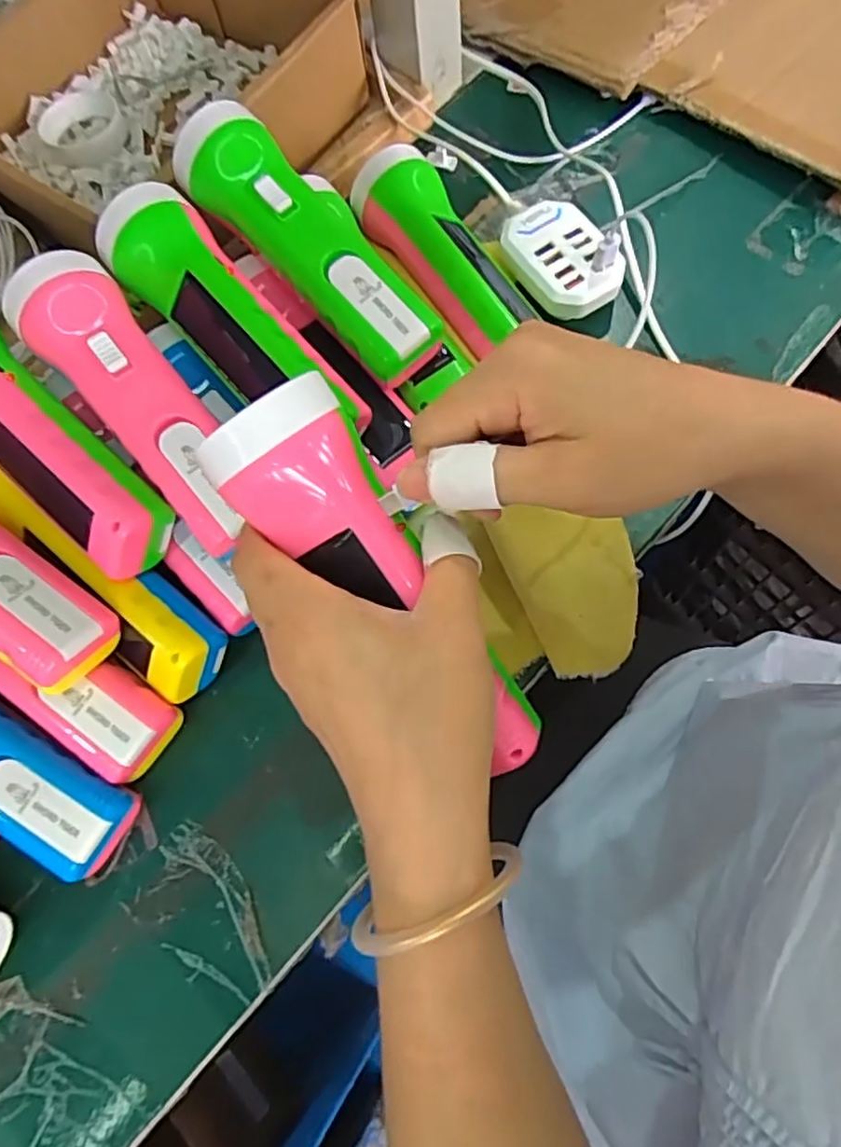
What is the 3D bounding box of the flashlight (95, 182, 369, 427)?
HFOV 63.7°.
[{"bbox_3d":[-0.090,-0.122,0.339,0.158,0.064,0.050,41,78,18],"label":"flashlight"}]

